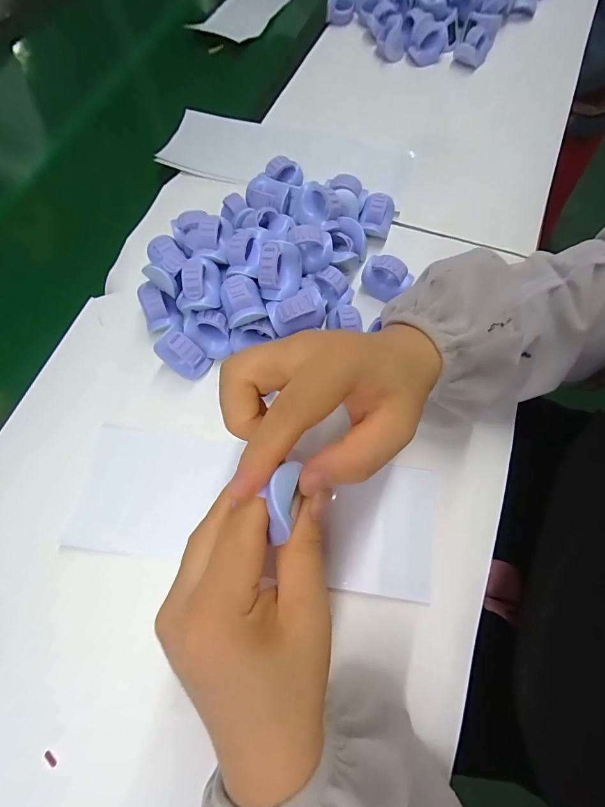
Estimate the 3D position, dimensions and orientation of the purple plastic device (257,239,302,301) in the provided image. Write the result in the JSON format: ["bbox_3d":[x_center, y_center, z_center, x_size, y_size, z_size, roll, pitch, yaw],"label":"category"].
[{"bbox_3d":[-0.019,-0.100,0.276,0.032,0.040,0.023,-14,25,-36],"label":"purple plastic device"}]

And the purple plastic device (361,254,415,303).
[{"bbox_3d":[0.070,-0.107,0.309,0.038,0.029,0.021,28,72,12],"label":"purple plastic device"}]

